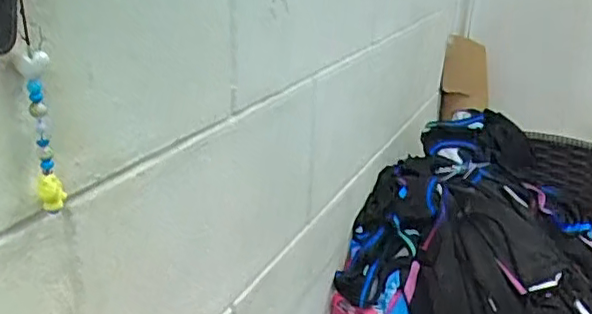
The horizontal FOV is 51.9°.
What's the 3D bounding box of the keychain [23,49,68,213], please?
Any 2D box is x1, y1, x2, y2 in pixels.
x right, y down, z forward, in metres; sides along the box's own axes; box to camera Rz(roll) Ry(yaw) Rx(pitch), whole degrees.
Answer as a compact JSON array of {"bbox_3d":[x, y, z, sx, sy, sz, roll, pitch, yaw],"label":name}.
[{"bbox_3d":[-0.144,-0.012,0.348,0.015,0.094,0.012,-9,24,-24],"label":"keychain"}]

